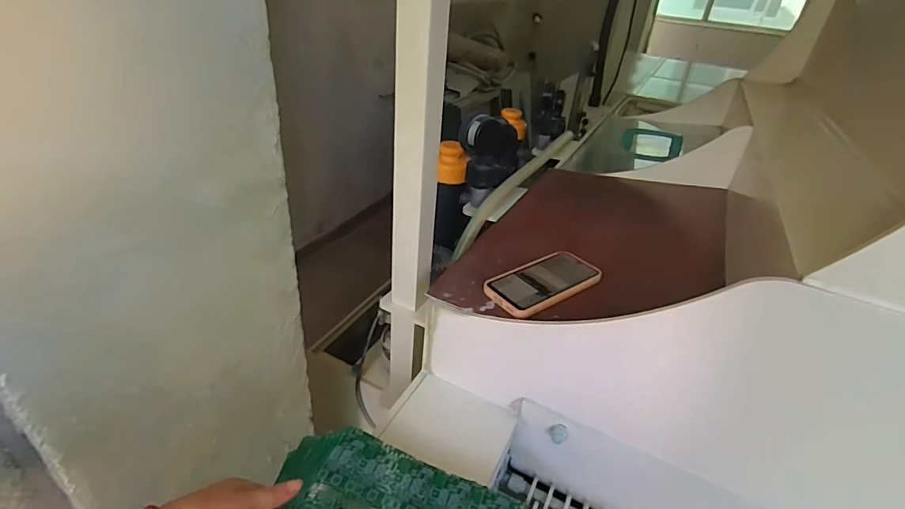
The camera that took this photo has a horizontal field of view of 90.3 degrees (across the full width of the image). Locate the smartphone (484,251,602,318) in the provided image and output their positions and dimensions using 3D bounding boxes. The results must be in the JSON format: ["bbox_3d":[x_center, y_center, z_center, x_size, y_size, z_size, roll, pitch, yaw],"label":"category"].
[{"bbox_3d":[0.124,0.035,0.613,0.163,0.008,0.085,-21,40,-30],"label":"smartphone"}]

